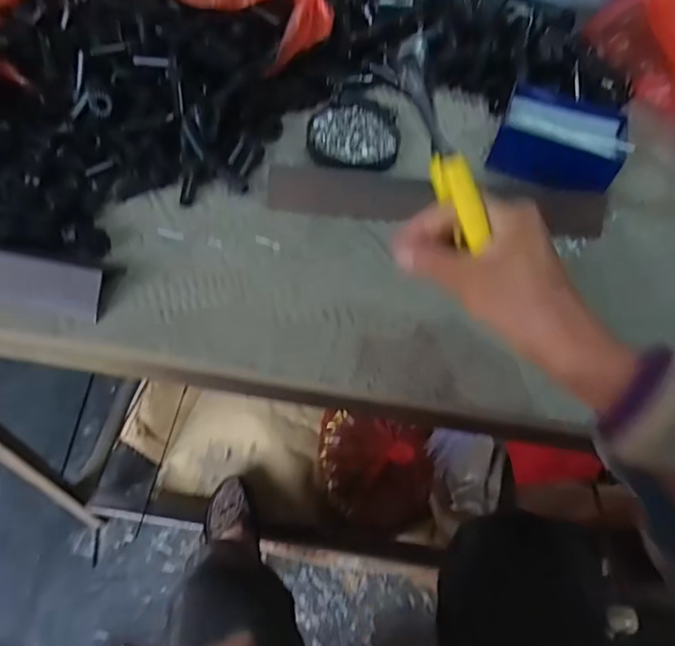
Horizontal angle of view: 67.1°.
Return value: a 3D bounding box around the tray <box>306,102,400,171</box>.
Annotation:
[{"bbox_3d":[0.017,-0.175,0.472,0.081,0.012,0.090,14,57,4],"label":"tray"}]

